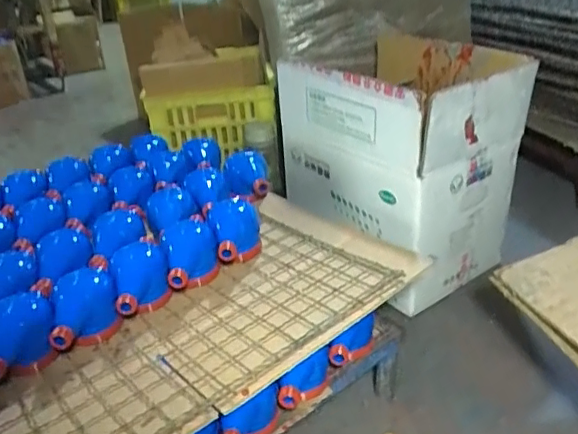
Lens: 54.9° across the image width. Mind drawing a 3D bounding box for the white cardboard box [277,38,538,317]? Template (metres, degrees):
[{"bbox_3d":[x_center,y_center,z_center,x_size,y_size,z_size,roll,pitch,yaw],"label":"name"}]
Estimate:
[{"bbox_3d":[0.230,-0.119,1.179,0.347,0.424,0.410,-21,33,-28],"label":"white cardboard box"}]

